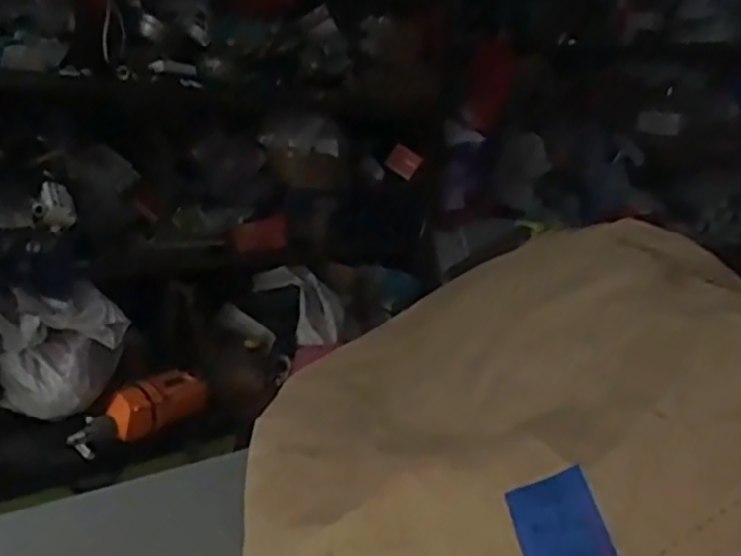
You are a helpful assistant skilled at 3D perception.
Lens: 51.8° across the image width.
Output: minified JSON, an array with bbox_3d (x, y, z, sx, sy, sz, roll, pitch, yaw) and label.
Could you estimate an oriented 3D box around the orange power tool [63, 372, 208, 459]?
[{"bbox_3d":[-0.514,0.296,1.738,0.338,0.106,0.077,-24,28,-39],"label":"orange power tool"}]

